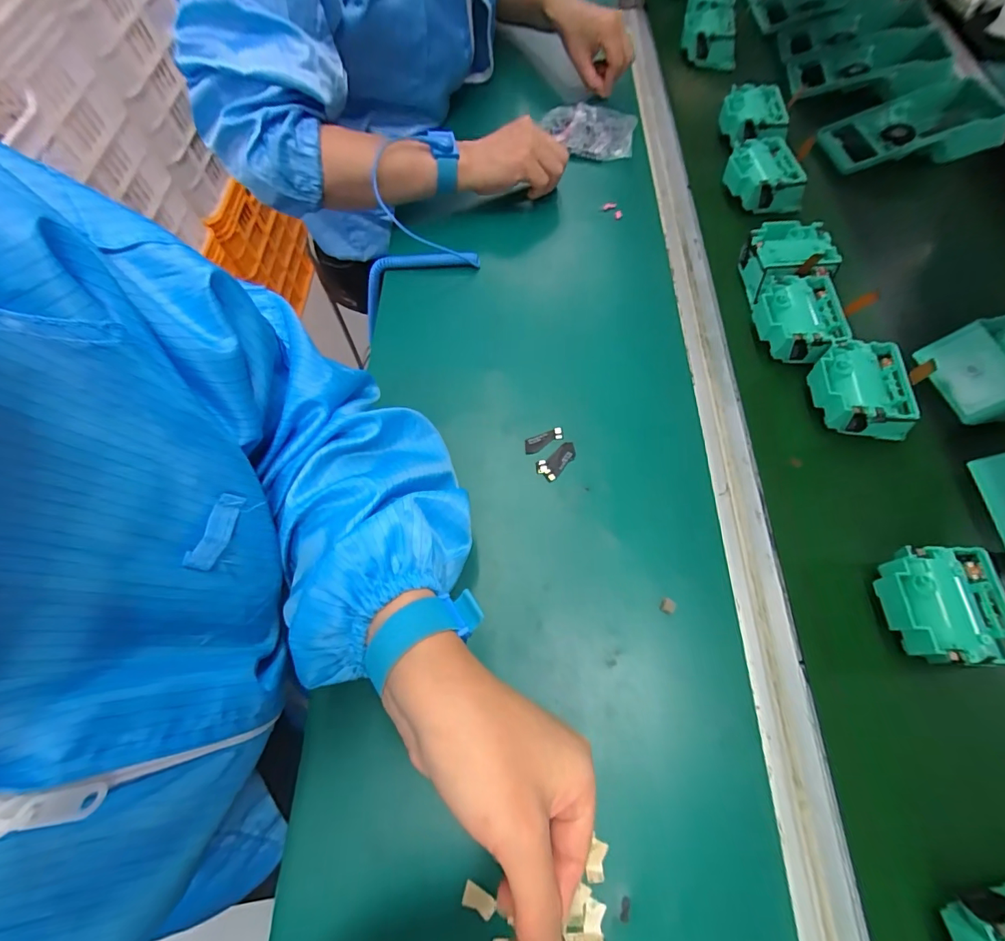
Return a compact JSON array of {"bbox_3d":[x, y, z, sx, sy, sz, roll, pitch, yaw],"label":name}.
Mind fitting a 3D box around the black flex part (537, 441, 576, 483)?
[{"bbox_3d":[0.046,-0.009,0.376,0.020,0.004,0.039,37,71,18],"label":"black flex part"}]

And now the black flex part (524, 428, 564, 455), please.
[{"bbox_3d":[0.036,-0.025,0.384,0.036,0.004,0.015,-21,65,-8],"label":"black flex part"}]

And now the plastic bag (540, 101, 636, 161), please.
[{"bbox_3d":[0.108,-0.428,0.564,0.114,0.024,0.076,15,65,9],"label":"plastic bag"}]

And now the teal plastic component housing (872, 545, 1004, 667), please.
[{"bbox_3d":[0.302,0.095,0.310,0.069,0.038,0.074,1,64,3],"label":"teal plastic component housing"}]

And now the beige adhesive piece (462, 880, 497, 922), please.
[{"bbox_3d":[-0.014,0.252,0.261,0.020,0.004,0.011,23,67,13],"label":"beige adhesive piece"}]

